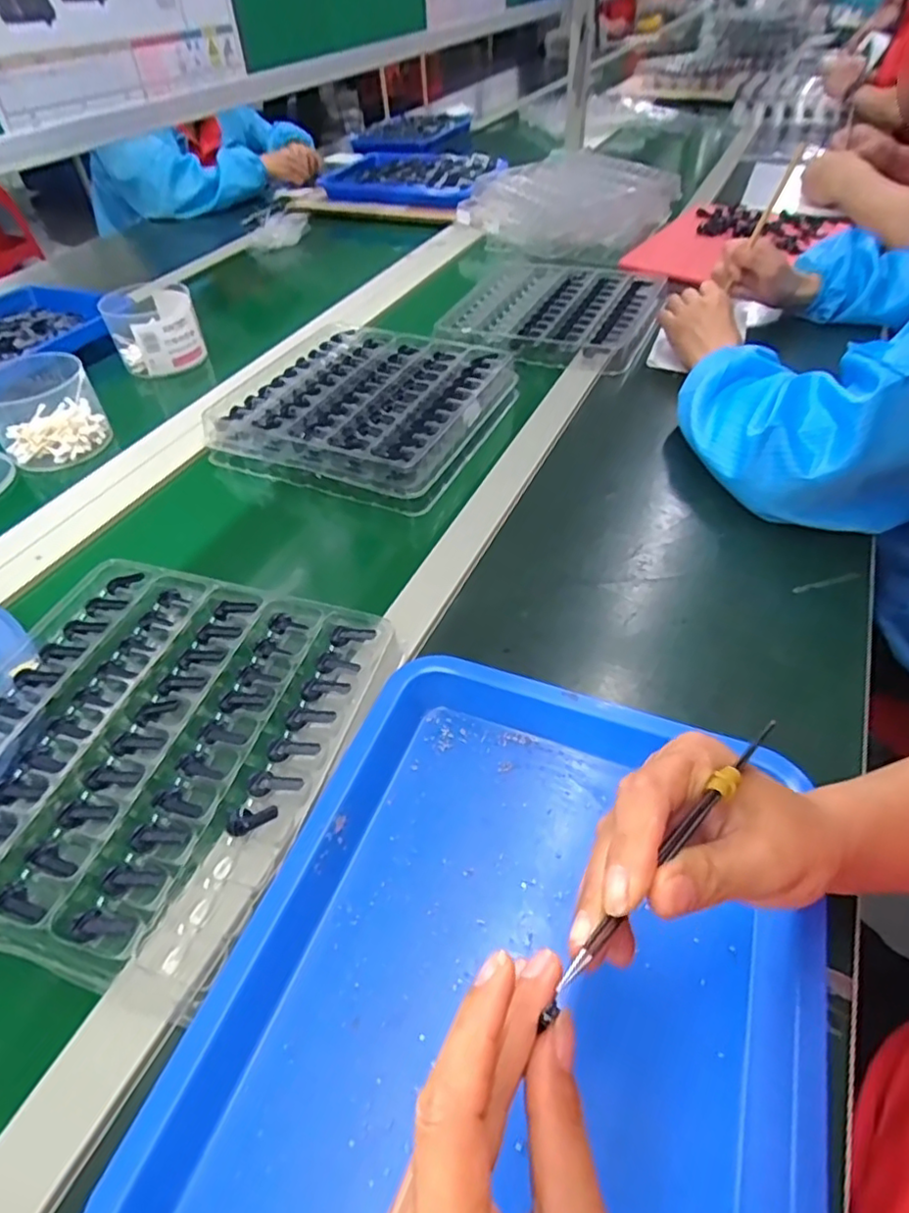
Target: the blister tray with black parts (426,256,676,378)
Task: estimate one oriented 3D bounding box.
[{"bbox_3d":[0.140,-0.417,0.868,0.273,0.041,0.316,15,50,14],"label":"blister tray with black parts"}]

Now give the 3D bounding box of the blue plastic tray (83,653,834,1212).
[{"bbox_3d":[0.034,0.186,0.301,0.274,0.031,0.325,17,50,15],"label":"blue plastic tray"}]

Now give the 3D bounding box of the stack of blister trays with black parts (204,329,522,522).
[{"bbox_3d":[-0.095,-0.225,0.680,0.252,0.042,0.258,18,51,17],"label":"stack of blister trays with black parts"}]

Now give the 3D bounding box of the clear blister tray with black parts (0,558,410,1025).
[{"bbox_3d":[-0.201,0.084,0.403,0.259,0.023,0.251,13,49,12],"label":"clear blister tray with black parts"}]

